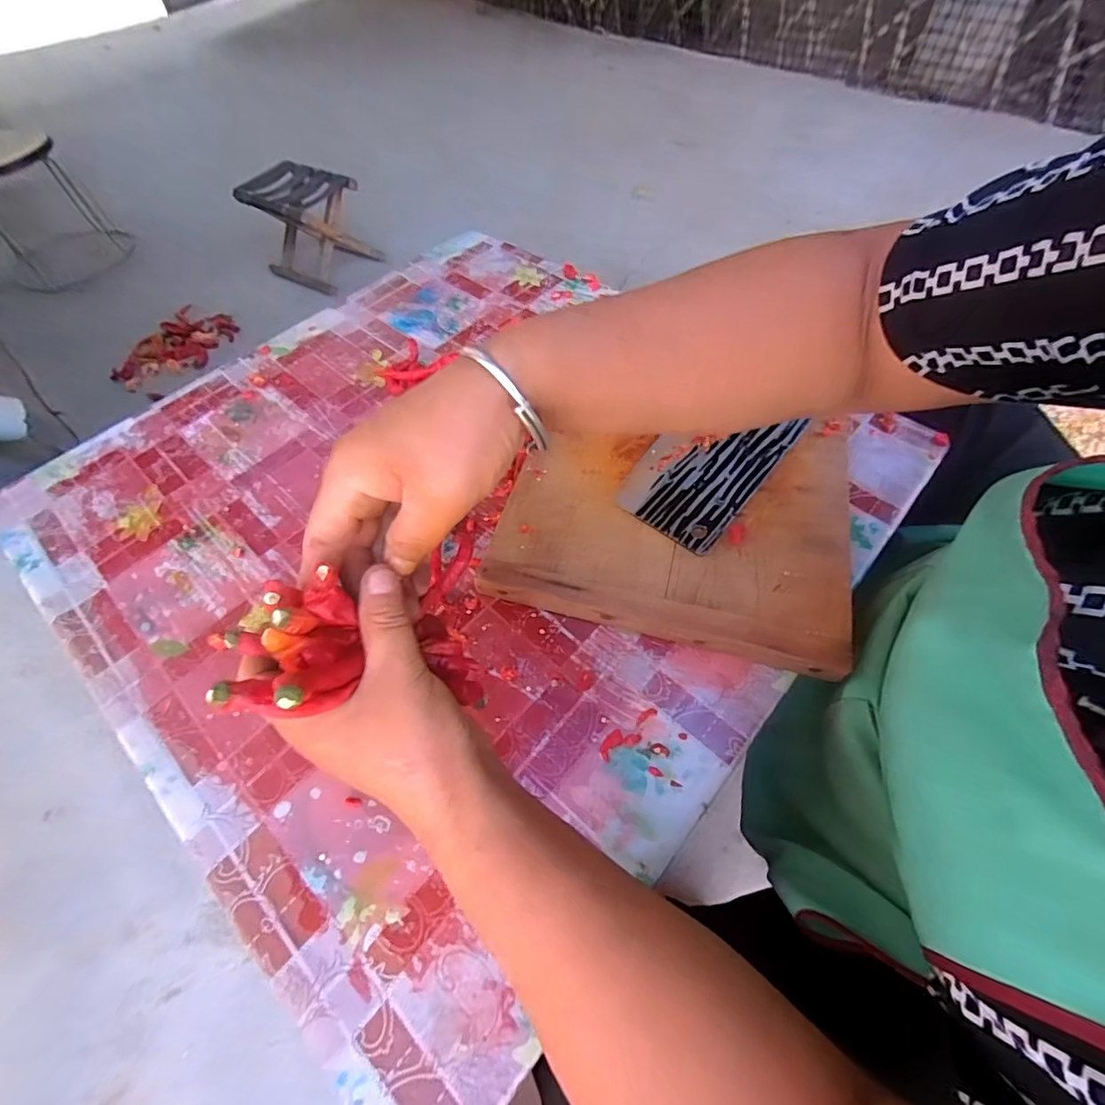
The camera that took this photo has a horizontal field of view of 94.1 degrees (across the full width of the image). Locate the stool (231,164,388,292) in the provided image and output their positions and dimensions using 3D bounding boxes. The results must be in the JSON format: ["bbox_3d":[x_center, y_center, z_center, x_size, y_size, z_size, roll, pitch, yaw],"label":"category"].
[{"bbox_3d":[-0.670,-0.884,1.406,0.274,0.218,0.217,26,64,18],"label":"stool"}]

